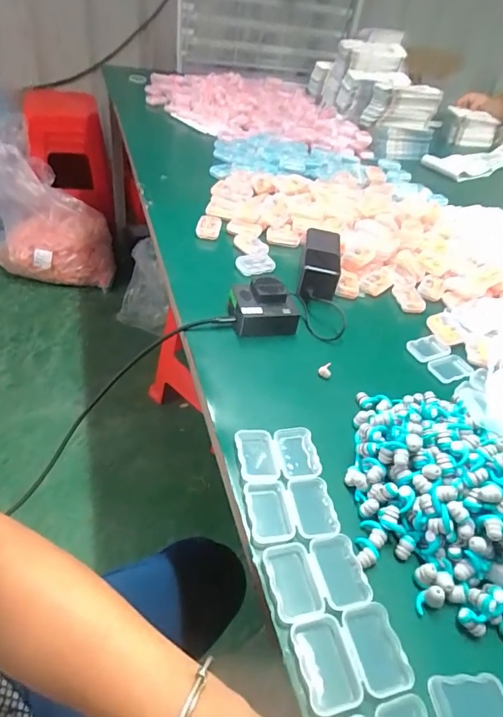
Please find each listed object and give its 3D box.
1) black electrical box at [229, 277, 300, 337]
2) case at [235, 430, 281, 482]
[{"bbox_3d":[0.015,-0.067,0.572,0.082,0.046,0.065,-1,43,-13],"label":"black electrical box"},{"bbox_3d":[0.006,0.091,0.421,0.036,0.011,0.055,-4,44,-10],"label":"case"}]

